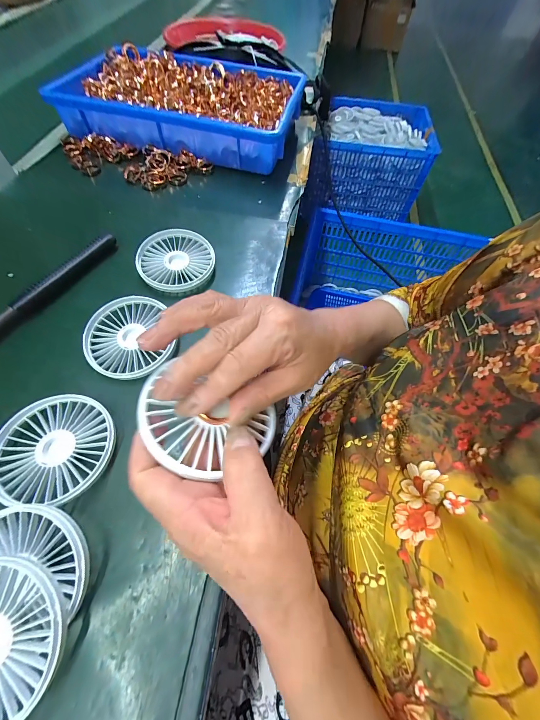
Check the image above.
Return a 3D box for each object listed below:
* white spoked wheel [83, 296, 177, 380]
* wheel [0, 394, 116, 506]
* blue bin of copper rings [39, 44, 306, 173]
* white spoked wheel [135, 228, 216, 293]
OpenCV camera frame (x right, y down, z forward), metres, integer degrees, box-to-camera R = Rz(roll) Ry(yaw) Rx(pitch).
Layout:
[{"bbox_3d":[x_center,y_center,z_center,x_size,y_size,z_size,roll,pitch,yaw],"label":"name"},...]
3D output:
[{"bbox_3d":[-0.141,-0.023,0.282,0.080,0.016,0.083,2,62,-3],"label":"white spoked wheel"},{"bbox_3d":[-0.175,0.071,0.234,0.087,0.018,0.084,2,62,-3],"label":"wheel"},{"bbox_3d":[-0.133,-0.416,0.465,0.343,0.065,0.224,12,62,3],"label":"blue bin of copper rings"},{"bbox_3d":[-0.110,-0.116,0.334,0.083,0.020,0.083,2,62,-3],"label":"white spoked wheel"}]

